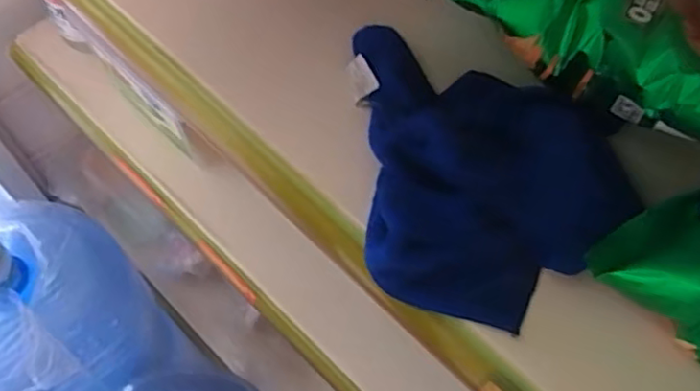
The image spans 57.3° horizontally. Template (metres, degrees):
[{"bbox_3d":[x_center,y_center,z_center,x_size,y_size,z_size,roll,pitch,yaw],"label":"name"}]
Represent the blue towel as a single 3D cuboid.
[{"bbox_3d":[0.064,-0.015,0.346,0.167,0.038,0.147,22,62,8],"label":"blue towel"}]

